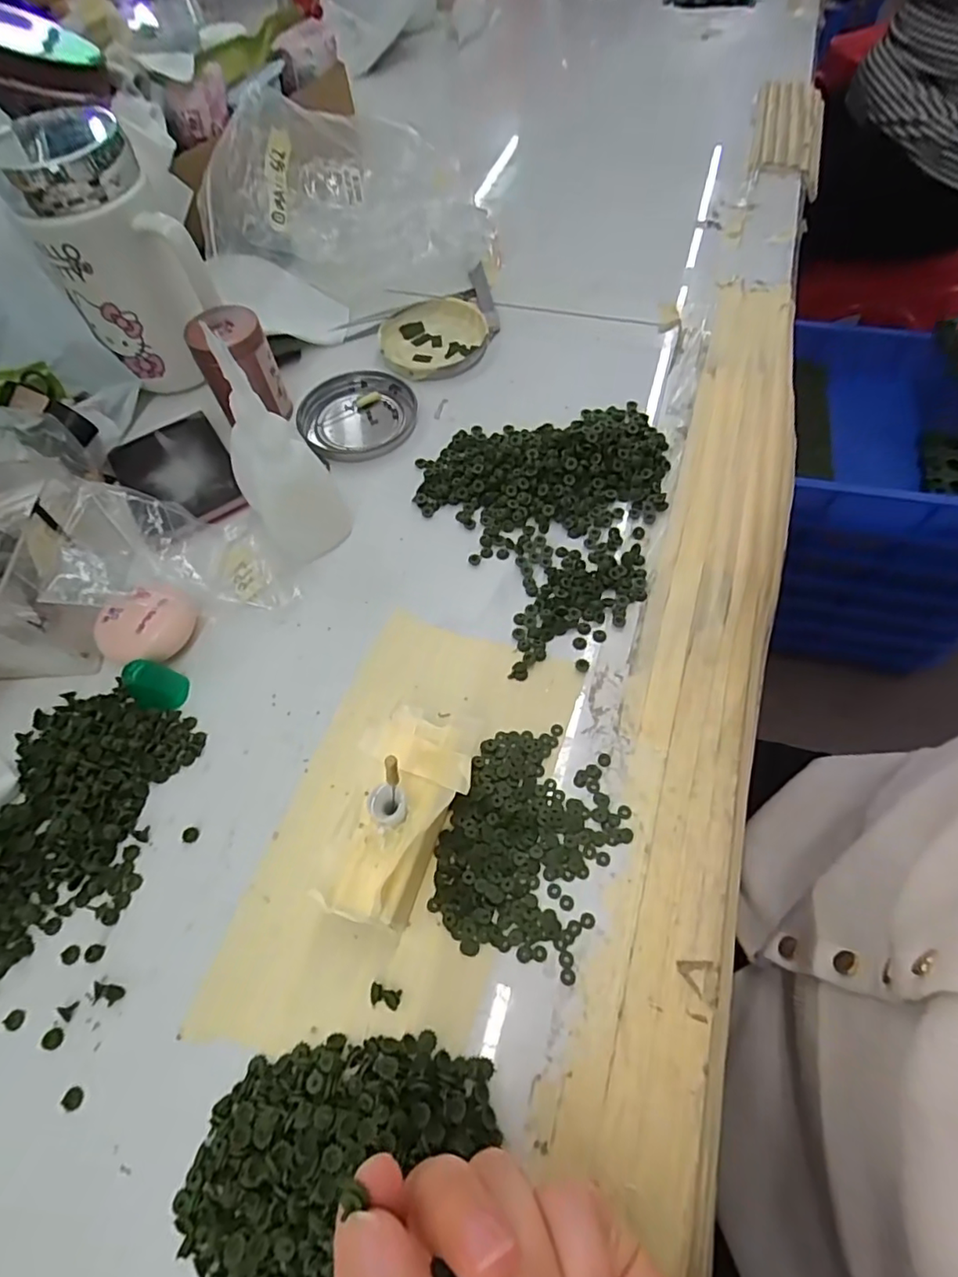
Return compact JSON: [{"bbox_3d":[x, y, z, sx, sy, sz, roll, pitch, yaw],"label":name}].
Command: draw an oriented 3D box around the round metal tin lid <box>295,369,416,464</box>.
[{"bbox_3d":[-0.082,-0.152,0.387,0.077,0.008,0.077,-1,61,2],"label":"round metal tin lid"}]

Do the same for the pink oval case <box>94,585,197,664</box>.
[{"bbox_3d":[-0.174,-0.007,0.299,0.036,0.027,0.047,35,68,20],"label":"pink oval case"}]

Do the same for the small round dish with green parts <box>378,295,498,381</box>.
[{"bbox_3d":[-0.034,-0.221,0.420,0.082,0.014,0.076,-1,61,2],"label":"small round dish with green parts"}]

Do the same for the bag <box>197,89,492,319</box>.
[{"bbox_3d":[-0.095,-0.335,0.436,0.195,0.092,0.130,7,62,7],"label":"bag"}]

